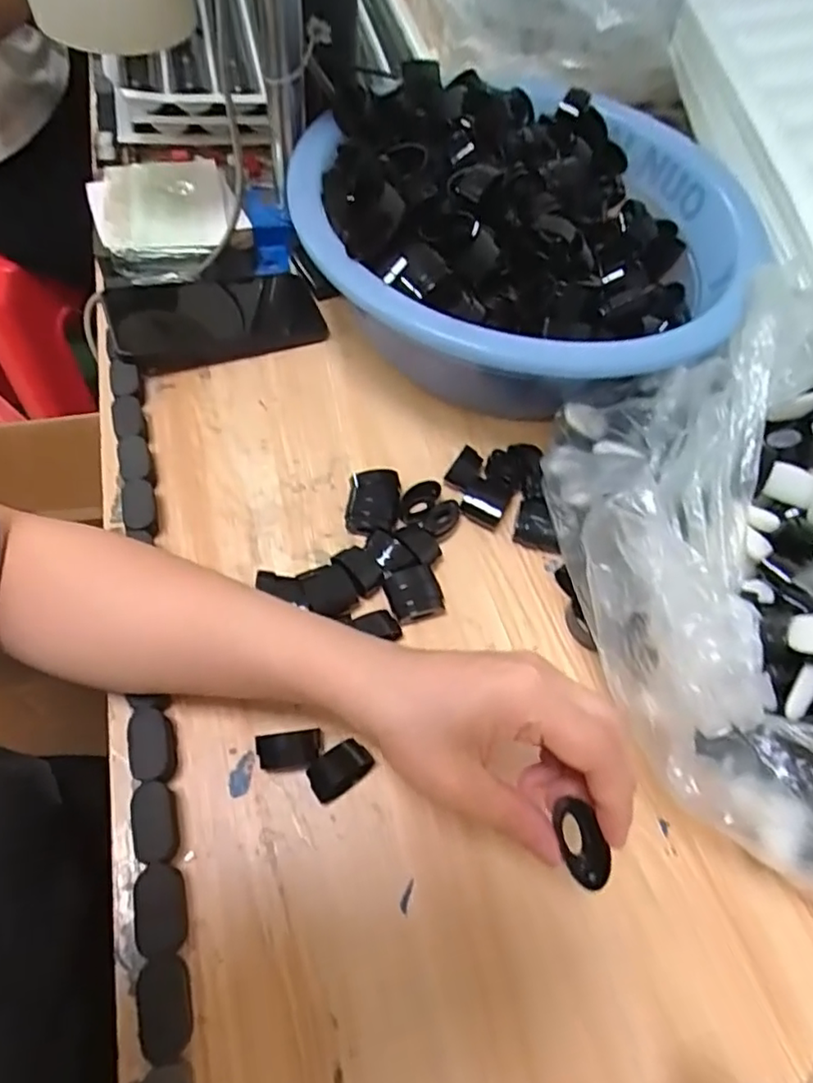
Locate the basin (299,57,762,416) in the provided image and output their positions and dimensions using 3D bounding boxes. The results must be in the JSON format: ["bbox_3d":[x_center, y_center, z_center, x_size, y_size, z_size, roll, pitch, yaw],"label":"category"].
[{"bbox_3d":[0.091,-0.235,0.467,0.296,0.122,0.333,6,58,0],"label":"basin"}]

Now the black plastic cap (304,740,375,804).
[{"bbox_3d":[-0.035,0.122,0.317,0.033,0.017,0.020,-29,65,-19],"label":"black plastic cap"}]

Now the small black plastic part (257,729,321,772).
[{"bbox_3d":[-0.062,0.113,0.318,0.033,0.018,0.017,-8,59,-8],"label":"small black plastic part"}]

